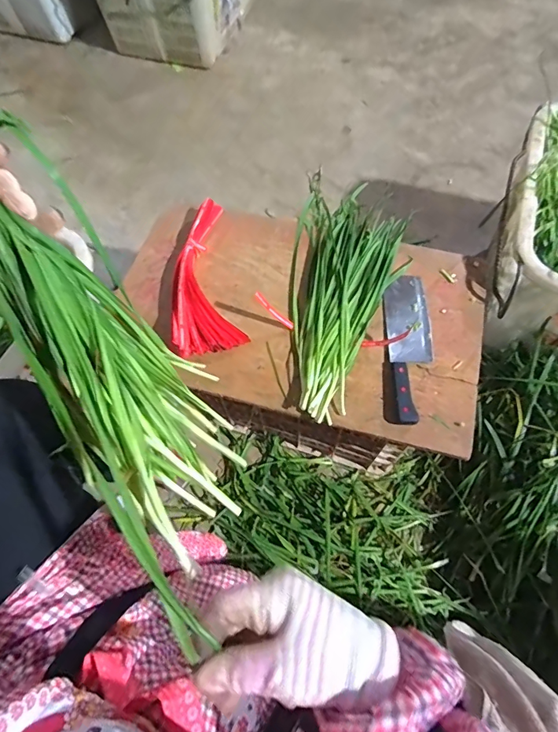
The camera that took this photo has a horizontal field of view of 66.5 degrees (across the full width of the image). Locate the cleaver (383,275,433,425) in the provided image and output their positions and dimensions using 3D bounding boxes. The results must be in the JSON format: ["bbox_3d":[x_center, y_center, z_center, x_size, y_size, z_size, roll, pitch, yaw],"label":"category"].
[{"bbox_3d":[0.208,-0.039,0.670,0.070,0.020,0.265,1,64,3],"label":"cleaver"}]

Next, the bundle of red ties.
[{"bbox_3d":[-0.133,-0.154,0.727,0.107,0.052,0.304,-12,64,-3],"label":"bundle of red ties"}]

